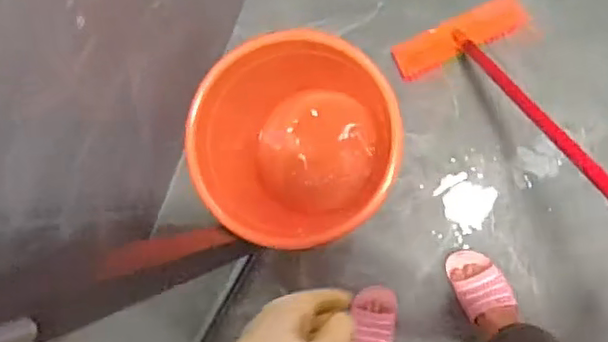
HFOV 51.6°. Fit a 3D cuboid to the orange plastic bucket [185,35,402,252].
[{"bbox_3d":[0.000,-0.049,1.099,0.300,0.322,0.319,0,89,9],"label":"orange plastic bucket"}]

